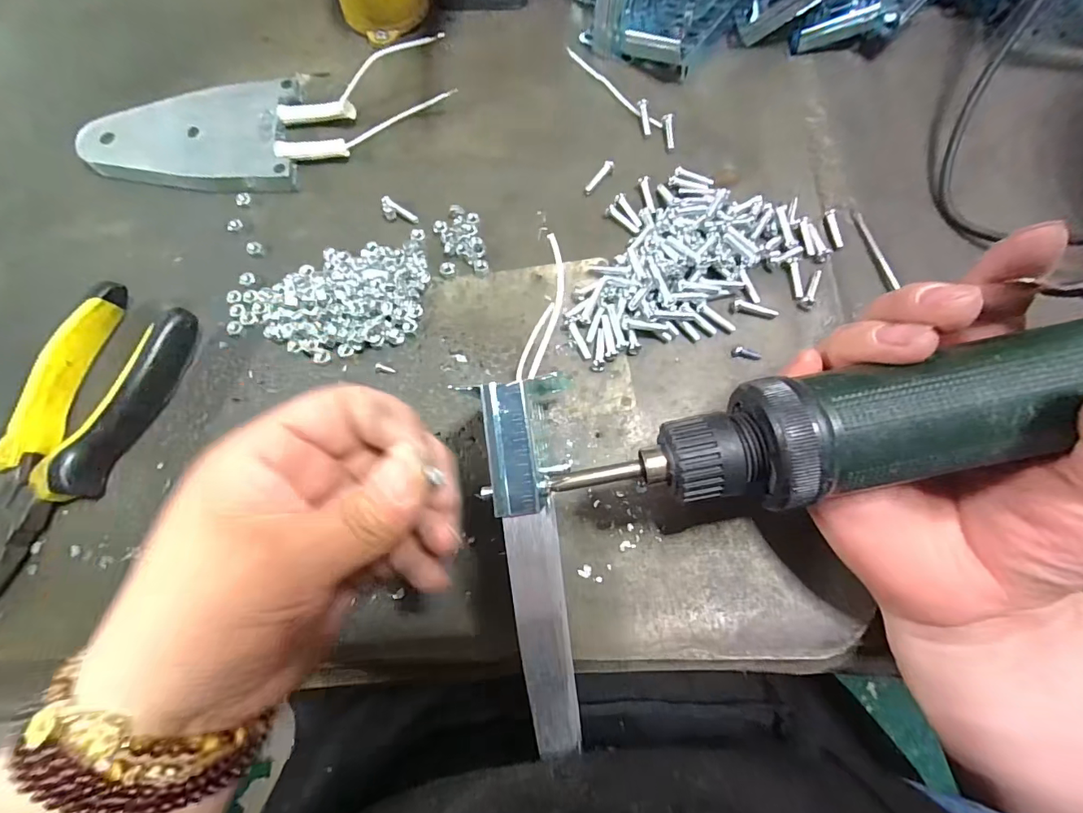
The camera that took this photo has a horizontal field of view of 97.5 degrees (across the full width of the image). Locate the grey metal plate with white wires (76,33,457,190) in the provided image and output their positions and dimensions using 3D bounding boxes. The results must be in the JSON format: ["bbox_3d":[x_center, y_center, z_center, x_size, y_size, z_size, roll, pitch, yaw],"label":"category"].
[{"bbox_3d":[-0.164,-0.168,0.284,0.217,0.025,0.077,-16,73,-4],"label":"grey metal plate with white wires"}]

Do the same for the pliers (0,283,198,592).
[{"bbox_3d":[-0.235,0.029,0.227,0.051,0.025,0.183,21,74,7],"label":"pliers"}]

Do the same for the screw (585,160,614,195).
[{"bbox_3d":[0.034,-0.134,0.279,0.007,0.007,0.023,37,77,12],"label":"screw"}]

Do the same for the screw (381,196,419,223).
[{"bbox_3d":[-0.082,-0.113,0.275,0.024,0.004,0.007,31,76,-4],"label":"screw"}]

